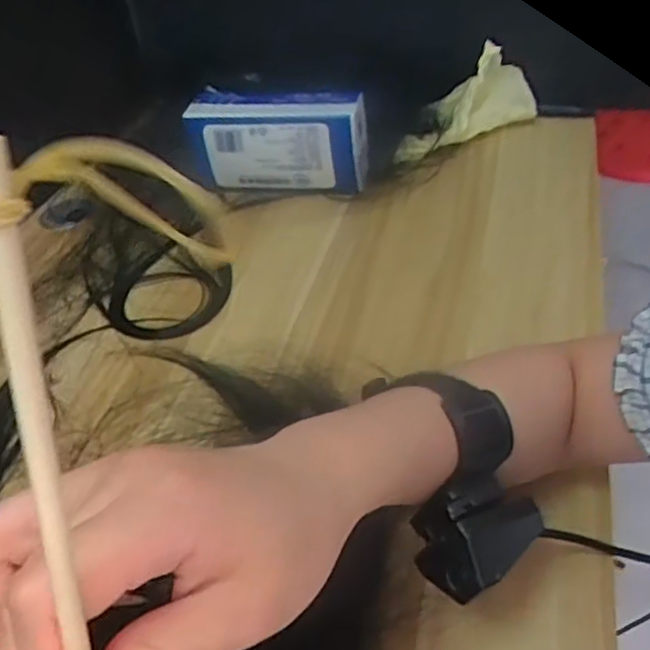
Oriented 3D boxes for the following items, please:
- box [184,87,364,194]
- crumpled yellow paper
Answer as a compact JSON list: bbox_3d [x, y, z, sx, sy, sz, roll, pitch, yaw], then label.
[{"bbox_3d":[-0.046,-0.180,0.682,0.177,0.088,0.047,3,42,12],"label":"box"},{"bbox_3d":[0.141,-0.240,0.730,0.176,0.077,0.055,-24,43,-18],"label":"crumpled yellow paper"}]

